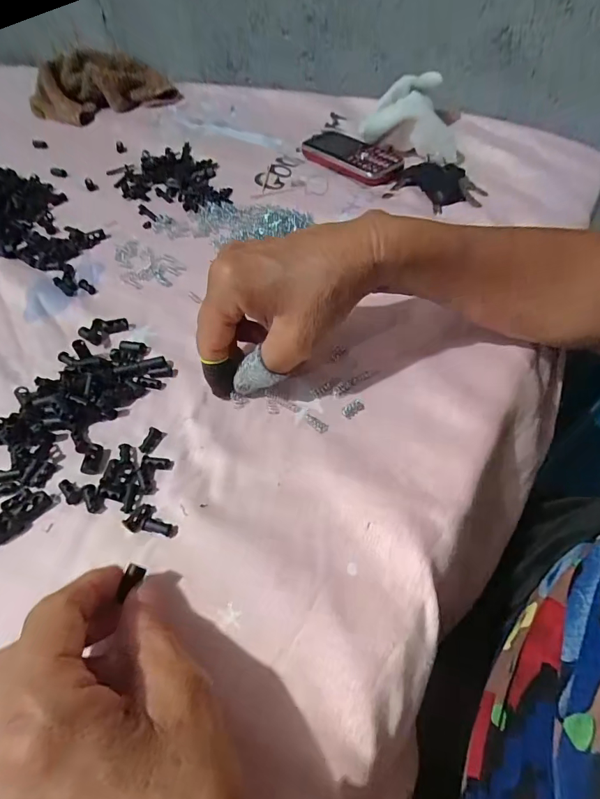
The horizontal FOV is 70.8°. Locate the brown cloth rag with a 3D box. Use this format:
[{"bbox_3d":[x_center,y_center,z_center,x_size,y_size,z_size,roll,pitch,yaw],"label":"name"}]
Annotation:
[{"bbox_3d":[-0.292,-0.462,0.616,0.194,0.060,0.114,-26,55,-15],"label":"brown cloth rag"}]

